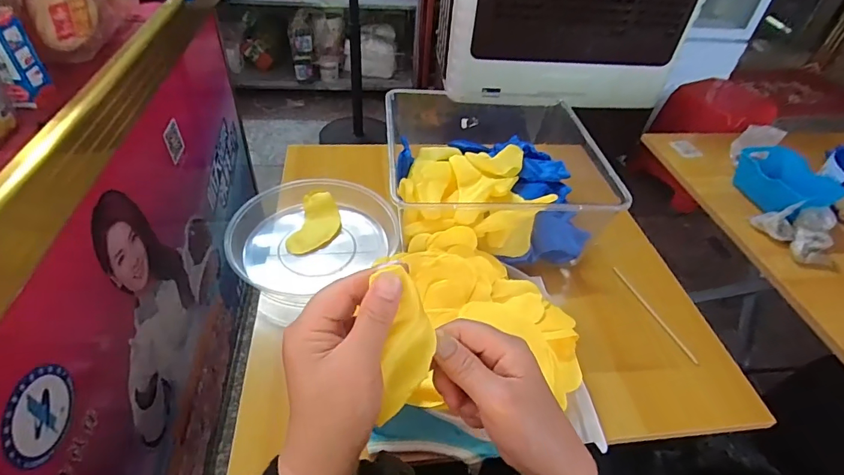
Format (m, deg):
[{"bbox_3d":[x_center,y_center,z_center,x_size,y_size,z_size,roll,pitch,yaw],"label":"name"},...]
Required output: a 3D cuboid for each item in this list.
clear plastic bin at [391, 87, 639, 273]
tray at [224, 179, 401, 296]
[{"bbox_3d":[0.098,-0.097,0.671,0.304,0.119,0.291,-1,44,-7],"label":"clear plastic bin"},{"bbox_3d":[-0.169,-0.015,0.666,0.238,0.039,0.217,-24,51,-28],"label":"tray"}]

